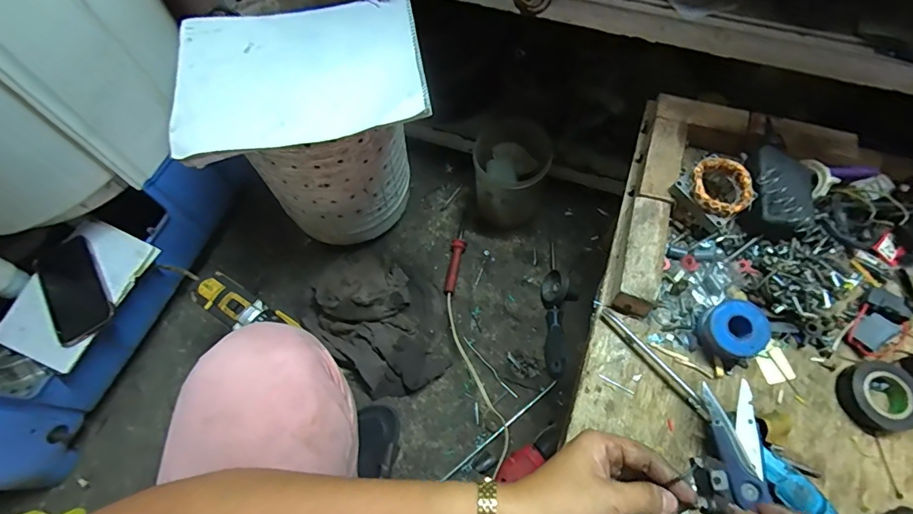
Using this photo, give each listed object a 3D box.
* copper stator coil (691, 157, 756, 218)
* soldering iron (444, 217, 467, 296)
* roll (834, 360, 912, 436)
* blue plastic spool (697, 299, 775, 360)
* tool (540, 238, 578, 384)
[{"bbox_3d":[0.286,-0.076,0.480,0.063,0.027,0.063,-1,64,2],"label":"copper stator coil"},{"bbox_3d":[0.001,-0.006,0.879,0.029,0.022,0.172,10,65,8],"label":"soldering iron"},{"bbox_3d":[0.406,0.129,0.421,0.072,0.022,0.061,-26,66,-9],"label":"roll"},{"bbox_3d":[0.278,0.072,0.445,0.055,0.039,0.054,-1,64,2],"label":"blue plastic spool"},{"bbox_3d":[0.189,0.082,0.805,0.061,0.058,0.263,1,64,4],"label":"tool"}]

